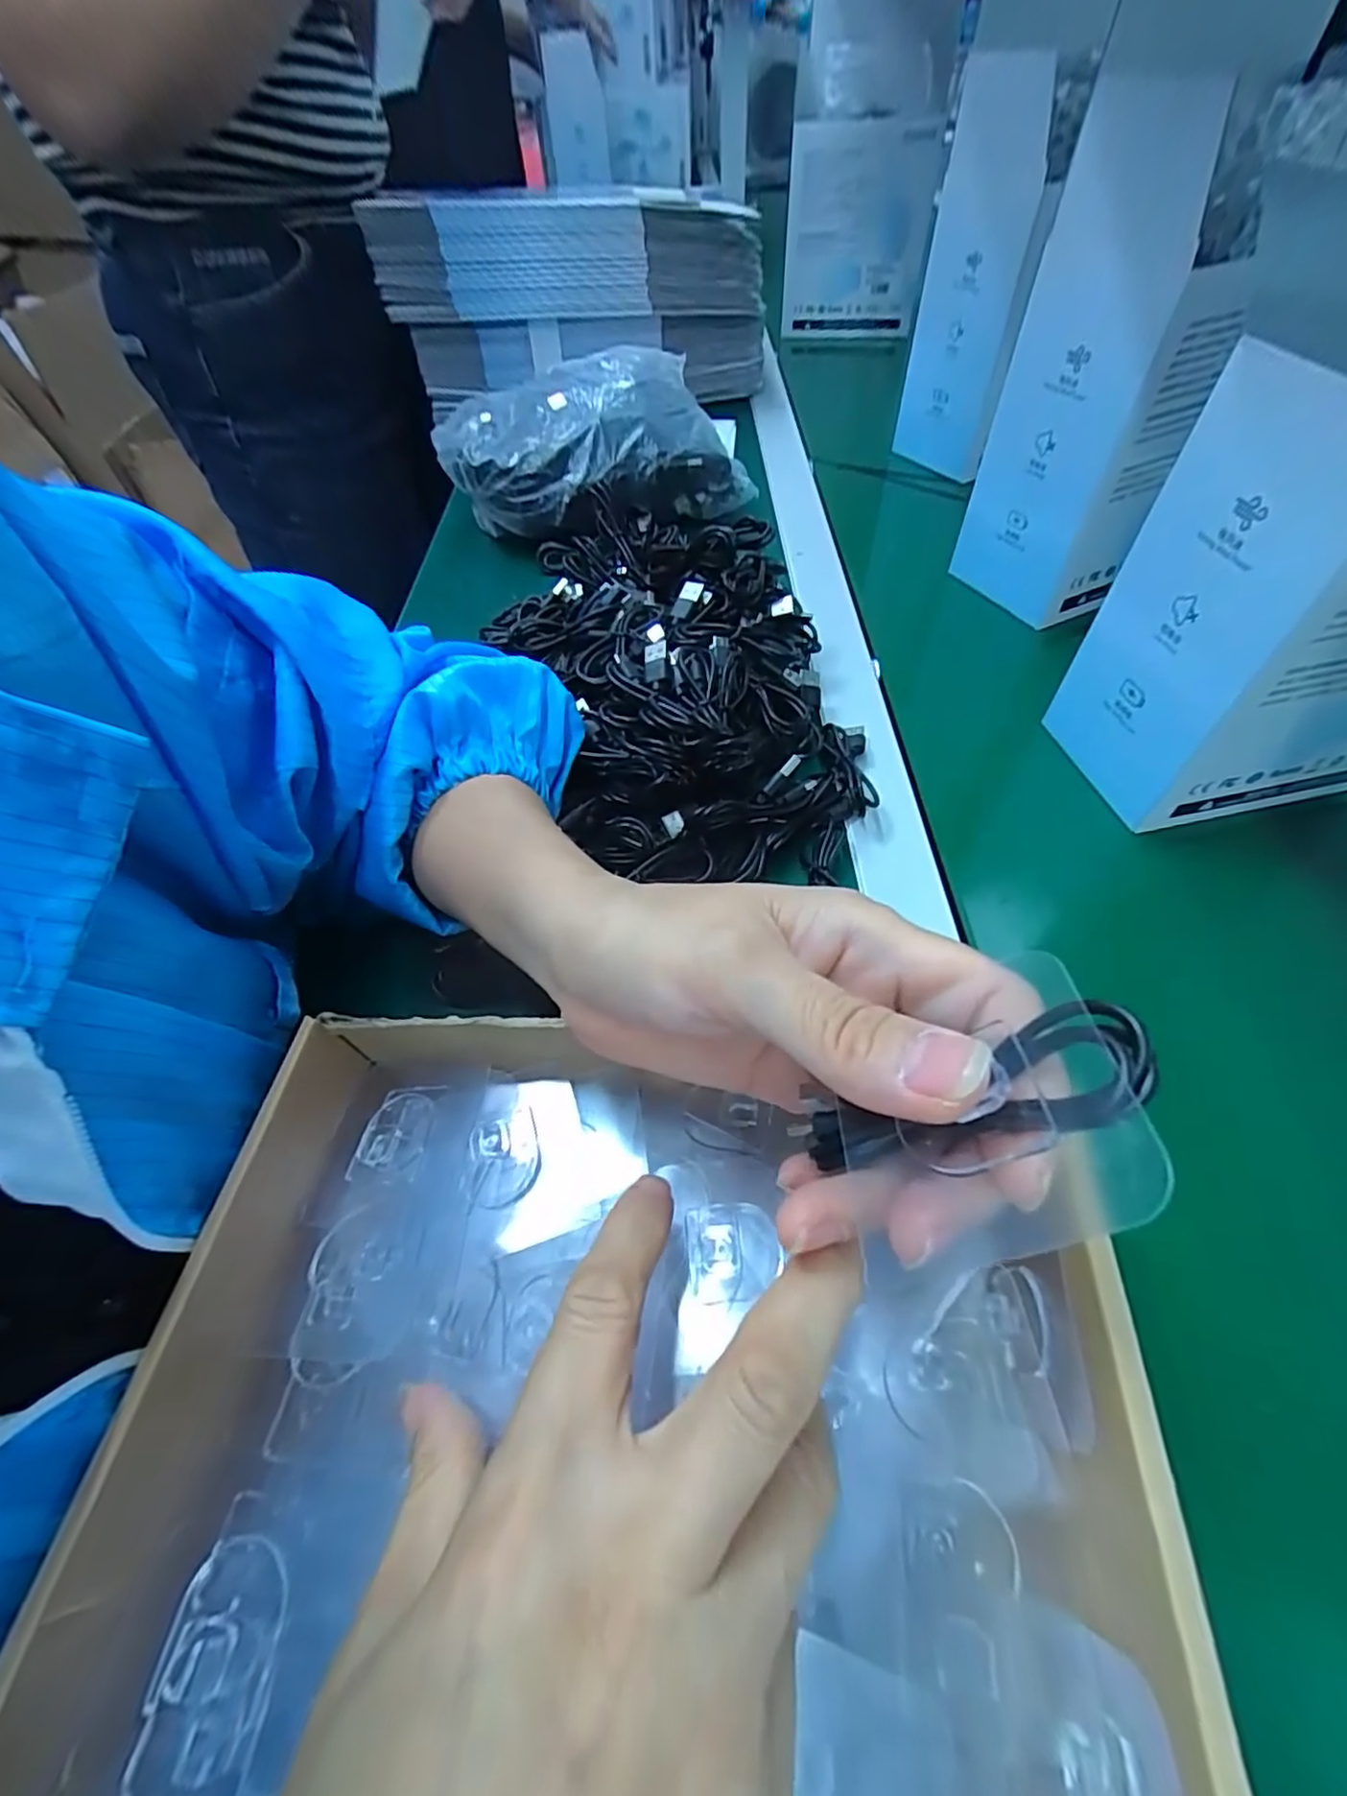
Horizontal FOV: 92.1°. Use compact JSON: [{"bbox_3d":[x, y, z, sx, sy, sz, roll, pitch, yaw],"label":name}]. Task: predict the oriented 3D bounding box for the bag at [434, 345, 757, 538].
[{"bbox_3d":[-0.061,-0.351,0.520,0.208,0.078,0.169,-29,60,-17],"label":"bag"}]

